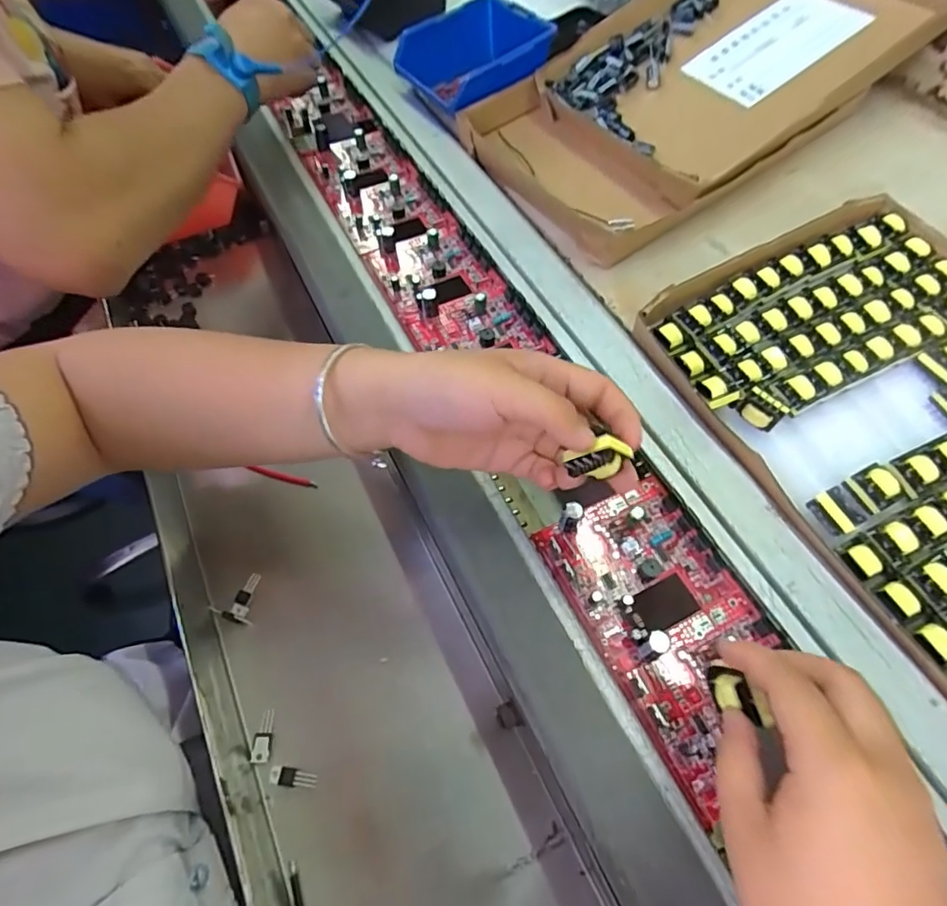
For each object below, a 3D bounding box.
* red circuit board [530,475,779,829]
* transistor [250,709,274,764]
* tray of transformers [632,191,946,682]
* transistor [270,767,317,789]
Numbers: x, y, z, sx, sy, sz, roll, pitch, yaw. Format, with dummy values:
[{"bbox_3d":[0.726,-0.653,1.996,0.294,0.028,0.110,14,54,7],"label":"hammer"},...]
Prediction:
[{"bbox_3d":[0.111,0.093,0.305,0.091,0.015,0.158,-23,61,-13],"label":"red circuit board"},{"bbox_3d":[-0.125,0.169,0.325,0.010,0.004,0.028,1,59,1],"label":"transistor"},{"bbox_3d":[0.282,-0.026,0.346,0.231,0.040,0.306,-24,62,-13],"label":"tray of transformers"},{"bbox_3d":[-0.105,0.188,0.315,0.026,0.004,0.009,6,59,4],"label":"transistor"}]

